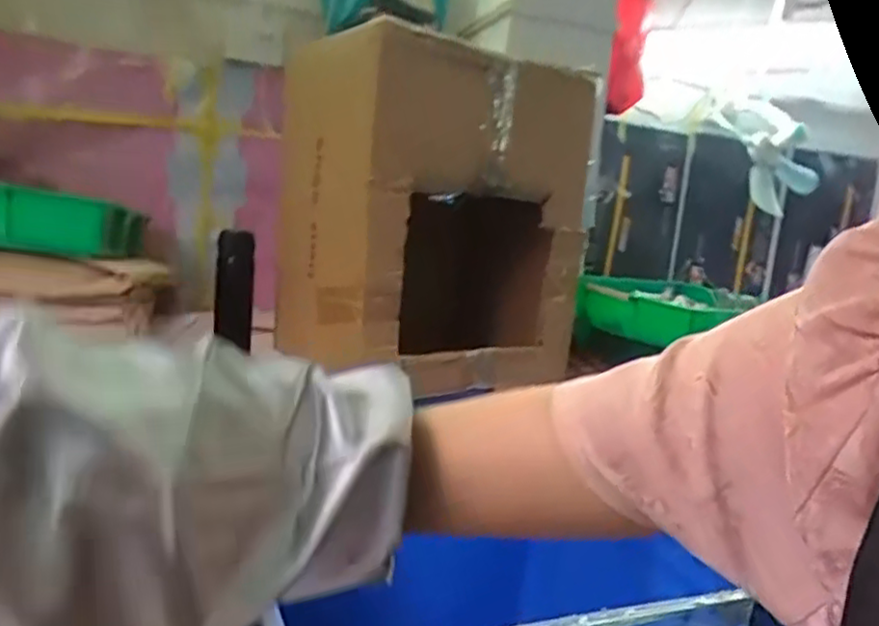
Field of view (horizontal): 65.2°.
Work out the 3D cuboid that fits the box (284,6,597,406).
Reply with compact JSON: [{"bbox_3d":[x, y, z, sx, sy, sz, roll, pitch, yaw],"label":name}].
[{"bbox_3d":[-0.003,-0.150,1.195,0.451,0.505,0.319,-1,12,-38],"label":"box"}]

